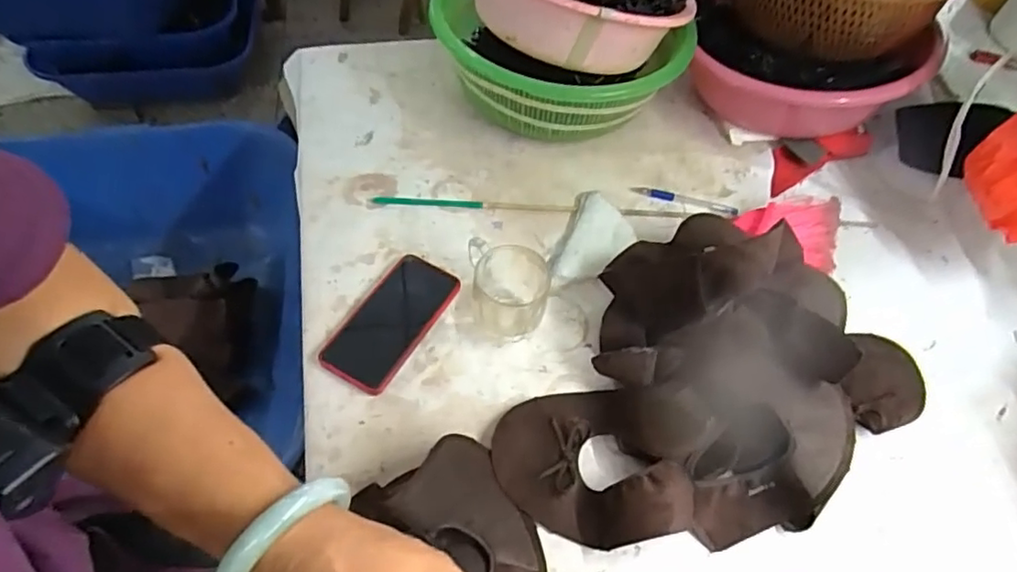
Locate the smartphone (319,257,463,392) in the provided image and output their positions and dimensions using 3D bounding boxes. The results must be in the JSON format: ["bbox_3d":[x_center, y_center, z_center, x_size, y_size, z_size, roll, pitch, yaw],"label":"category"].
[{"bbox_3d":[-0.123,0.034,0.646,0.080,0.013,0.159,26,57,13],"label":"smartphone"}]

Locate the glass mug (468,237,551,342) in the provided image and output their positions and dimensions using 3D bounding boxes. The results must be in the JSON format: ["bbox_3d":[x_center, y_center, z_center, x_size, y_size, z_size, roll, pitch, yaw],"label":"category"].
[{"bbox_3d":[0.000,0.005,0.642,0.076,0.073,0.094,-1,55,-5],"label":"glass mug"}]

